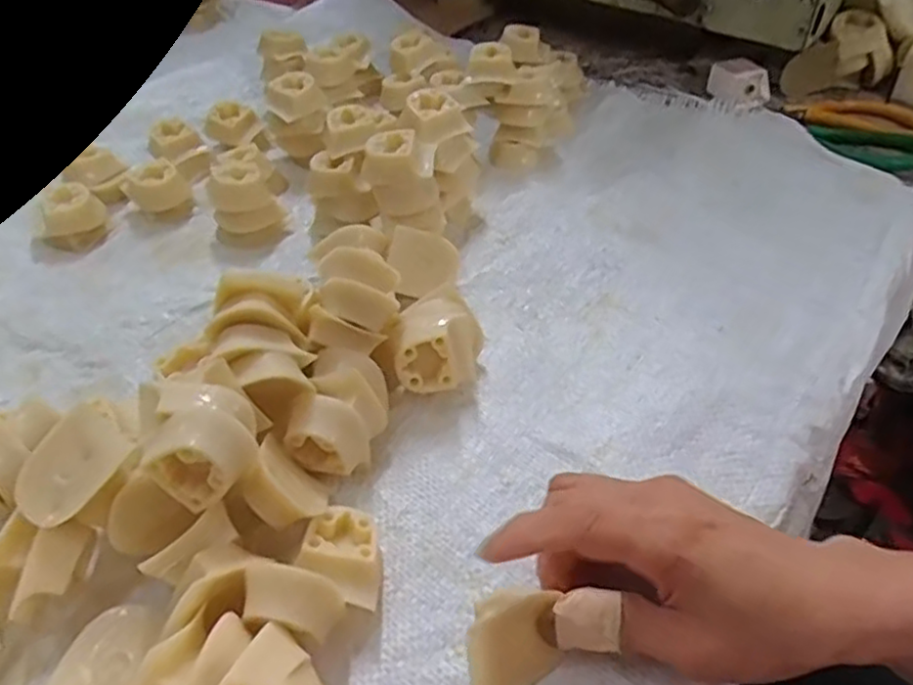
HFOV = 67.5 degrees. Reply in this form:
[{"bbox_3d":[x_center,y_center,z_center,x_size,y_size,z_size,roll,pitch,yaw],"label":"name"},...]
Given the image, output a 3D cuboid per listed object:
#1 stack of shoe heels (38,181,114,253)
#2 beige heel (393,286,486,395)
[{"bbox_3d":[-0.265,-0.087,0.472,0.034,0.027,0.038,11,47,10],"label":"stack of shoe heels"},{"bbox_3d":[-0.010,0.003,0.365,0.048,0.043,0.049,0,46,0],"label":"beige heel"}]

